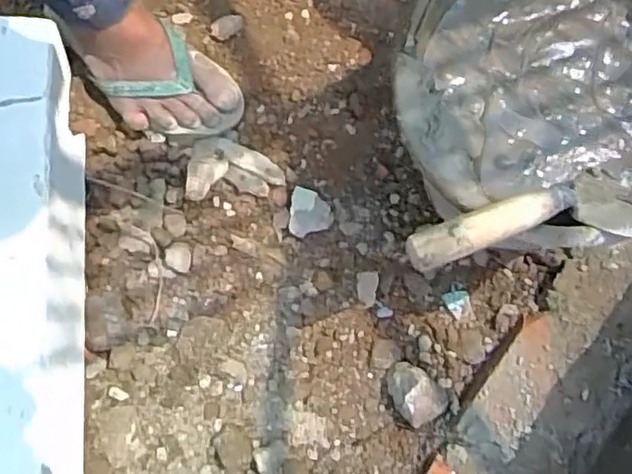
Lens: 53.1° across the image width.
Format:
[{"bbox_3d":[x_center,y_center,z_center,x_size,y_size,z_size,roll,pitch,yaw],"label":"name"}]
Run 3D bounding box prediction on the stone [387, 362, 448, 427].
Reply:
[{"bbox_3d":[0.105,0.168,0.672,0.065,0.045,0.051,39,81,6],"label":"stone"}]

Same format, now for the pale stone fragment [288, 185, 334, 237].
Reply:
[{"bbox_3d":[-0.010,-0.032,0.724,0.049,0.009,0.056,-15,81,-4],"label":"pale stone fragment"}]

